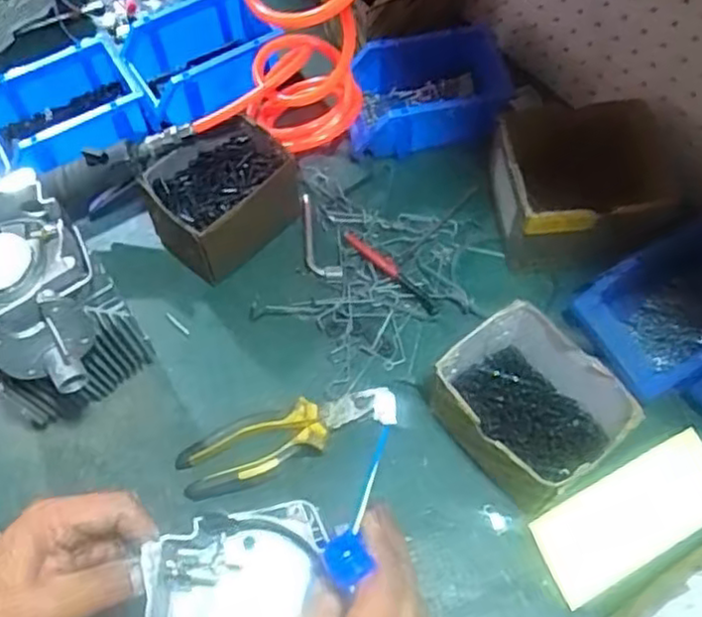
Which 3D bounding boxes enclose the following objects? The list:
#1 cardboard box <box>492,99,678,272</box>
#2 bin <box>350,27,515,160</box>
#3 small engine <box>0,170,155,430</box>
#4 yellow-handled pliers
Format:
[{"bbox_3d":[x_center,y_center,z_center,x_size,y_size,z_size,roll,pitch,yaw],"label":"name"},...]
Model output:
[{"bbox_3d":[0.236,-0.123,0.720,0.161,0.105,0.152,-1,63,0],"label":"cardboard box"},{"bbox_3d":[0.088,-0.245,0.803,0.186,0.085,0.113,-9,63,-4],"label":"bin"},{"bbox_3d":[-0.257,0.020,0.603,0.162,0.207,0.132,37,69,18],"label":"small engine"},{"bbox_3d":[-0.067,0.122,0.648,0.184,0.019,0.059,-17,64,-8],"label":"yellow-handled pliers"}]

